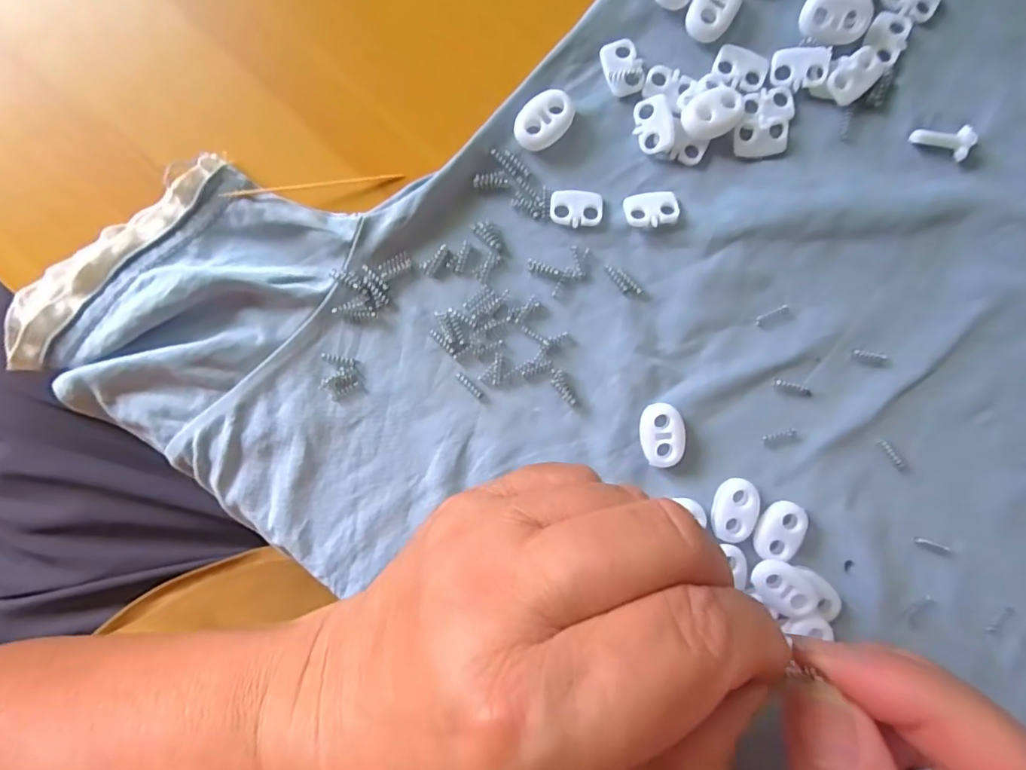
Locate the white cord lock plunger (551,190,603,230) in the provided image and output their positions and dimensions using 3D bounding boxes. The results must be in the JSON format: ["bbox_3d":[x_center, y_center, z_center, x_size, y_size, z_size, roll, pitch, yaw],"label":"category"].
[{"bbox_3d":[0.022,-0.062,0.189,0.018,0.004,0.013,4,92,1],"label":"white cord lock plunger"}]

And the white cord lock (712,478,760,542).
[{"bbox_3d":[0.079,0.044,0.190,0.015,0.005,0.021,17,92,0],"label":"white cord lock"}]

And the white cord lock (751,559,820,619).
[{"bbox_3d":[0.093,0.069,0.184,0.022,0.010,0.014,36,92,-1],"label":"white cord lock"}]

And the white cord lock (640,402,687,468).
[{"bbox_3d":[0.053,0.018,0.190,0.015,0.005,0.022,-2,92,1],"label":"white cord lock"}]

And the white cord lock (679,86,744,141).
[{"bbox_3d":[0.068,-0.094,0.184,0.022,0.007,0.015,-25,92,2],"label":"white cord lock"}]

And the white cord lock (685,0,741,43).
[{"bbox_3d":[0.069,-0.130,0.184,0.015,0.005,0.022,28,92,0],"label":"white cord lock"}]

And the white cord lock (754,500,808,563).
[{"bbox_3d":[0.094,0.051,0.188,0.016,0.005,0.021,15,92,0],"label":"white cord lock"}]

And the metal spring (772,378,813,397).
[{"bbox_3d":[0.100,0.001,0.190,0.015,0.004,0.004,18,92,0],"label":"metal spring"}]

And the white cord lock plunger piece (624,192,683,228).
[{"bbox_3d":[0.049,-0.061,0.188,0.019,0.005,0.012,-10,92,1],"label":"white cord lock plunger piece"}]

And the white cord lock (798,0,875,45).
[{"bbox_3d":[0.109,-0.124,0.183,0.022,0.005,0.015,4,105,0],"label":"white cord lock"}]

